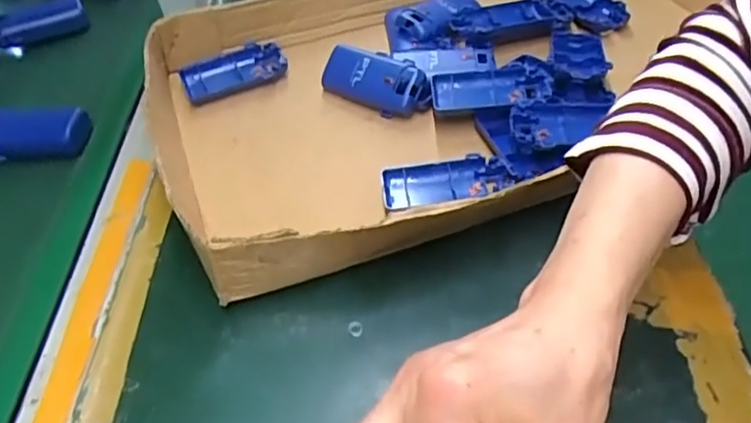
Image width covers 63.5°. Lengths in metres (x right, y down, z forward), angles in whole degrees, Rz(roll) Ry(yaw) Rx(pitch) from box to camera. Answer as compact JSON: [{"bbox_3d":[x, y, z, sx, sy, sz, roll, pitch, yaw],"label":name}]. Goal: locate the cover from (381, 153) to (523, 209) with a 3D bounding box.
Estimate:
[{"bbox_3d":[0.052,-0.021,0.448,0.093,0.017,0.034,-7,49,-1],"label":"cover"}]

